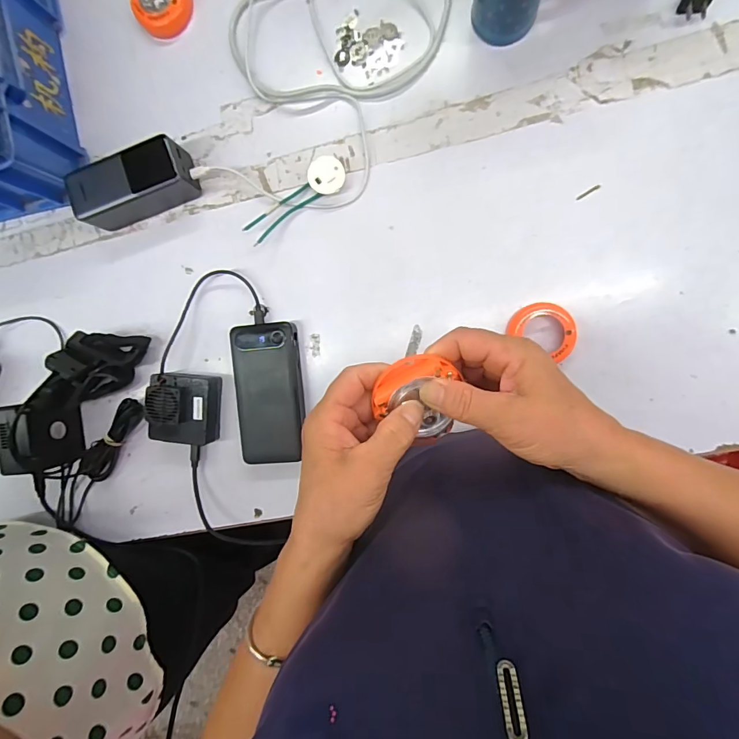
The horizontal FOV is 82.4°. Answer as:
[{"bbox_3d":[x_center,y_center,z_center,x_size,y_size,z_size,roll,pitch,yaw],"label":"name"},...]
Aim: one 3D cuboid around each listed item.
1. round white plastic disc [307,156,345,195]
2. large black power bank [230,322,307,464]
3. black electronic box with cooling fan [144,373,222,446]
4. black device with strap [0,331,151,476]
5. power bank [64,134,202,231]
[{"bbox_3d":[-0.046,-0.210,0.460,0.039,0.021,0.038,-45,87,8],"label":"round white plastic disc"},{"bbox_3d":[-0.111,0.027,0.477,0.078,0.032,0.154,-4,93,8],"label":"large black power bank"},{"bbox_3d":[-0.212,0.045,0.485,0.070,0.048,0.077,5,94,8],"label":"black electronic box with cooling fan"},{"bbox_3d":[-0.341,0.025,0.480,0.071,0.086,0.179,36,98,5],"label":"black device with strap"},{"bbox_3d":[-0.264,-0.205,0.473,0.135,0.053,0.056,-16,91,9],"label":"power bank"}]

